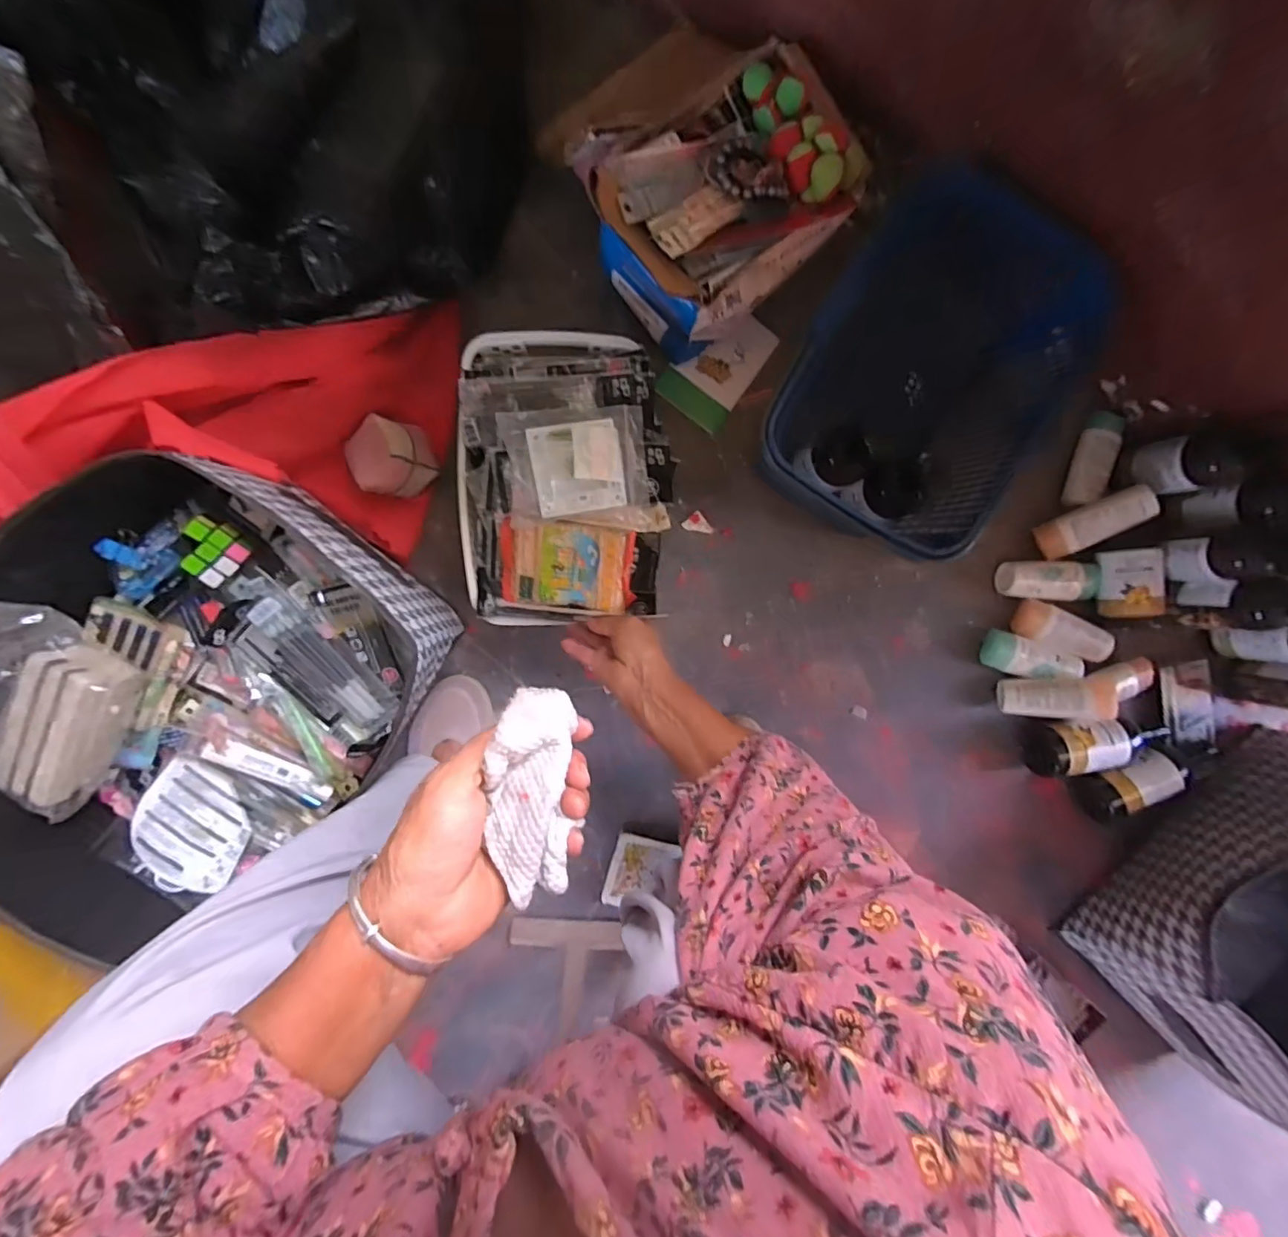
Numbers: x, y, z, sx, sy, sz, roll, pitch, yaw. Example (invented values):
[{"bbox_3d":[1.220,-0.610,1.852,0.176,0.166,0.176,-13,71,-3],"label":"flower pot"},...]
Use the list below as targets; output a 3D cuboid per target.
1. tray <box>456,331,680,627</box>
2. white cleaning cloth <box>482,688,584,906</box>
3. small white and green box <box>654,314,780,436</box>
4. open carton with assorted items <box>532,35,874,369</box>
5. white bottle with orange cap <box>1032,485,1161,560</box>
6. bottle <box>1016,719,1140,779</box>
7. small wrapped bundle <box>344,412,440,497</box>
[{"bbox_3d":[-0.082,-0.146,0.552,0.210,0.060,0.293,-5,95,-1],"label":"tray"},{"bbox_3d":[-0.056,0.085,0.265,0.036,0.030,0.098,0,80,-2],"label":"white cleaning cloth"},{"bbox_3d":[0.087,-0.304,0.649,0.089,0.012,0.135,33,100,-6],"label":"small white and green box"},{"bbox_3d":[0.071,-0.406,0.532,0.235,0.149,0.177,-33,95,1],"label":"open carton with assorted items"},{"bbox_3d":[0.533,-0.110,0.638,0.117,0.043,0.049,-30,96,33],"label":"white bottle with orange cap"},{"bbox_3d":[0.553,0.160,0.693,0.144,0.058,0.074,-3,95,-2],"label":"bottle"},{"bbox_3d":[-0.280,-0.177,0.597,0.078,0.048,0.082,0,95,-2],"label":"small wrapped bundle"}]

